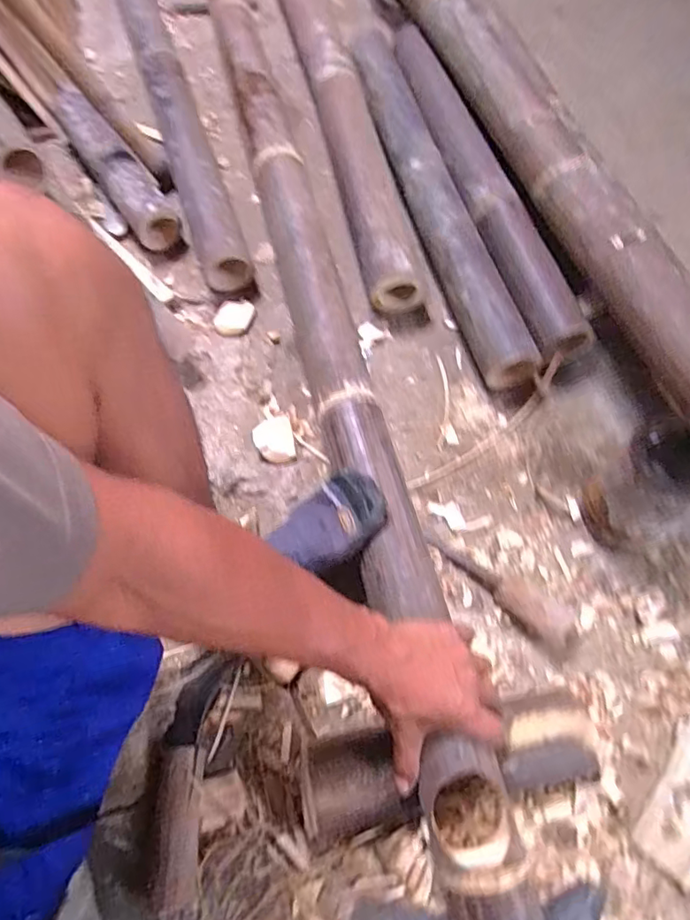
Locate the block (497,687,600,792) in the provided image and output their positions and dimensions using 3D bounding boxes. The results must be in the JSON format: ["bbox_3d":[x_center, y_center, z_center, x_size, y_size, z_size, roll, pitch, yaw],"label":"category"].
[{"bbox_3d":[0.190,0.273,0.525,0.102,0.055,0.084,-14,66,-5],"label":"block"}]

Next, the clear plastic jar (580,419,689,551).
[{"bbox_3d":[0.322,0.033,0.582,0.086,0.149,0.097,-30,69,-12],"label":"clear plastic jar"}]

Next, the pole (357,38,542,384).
[{"bbox_3d":[0.113,-0.414,0.824,0.085,0.106,0.701,-17,67,-6],"label":"pole"}]

